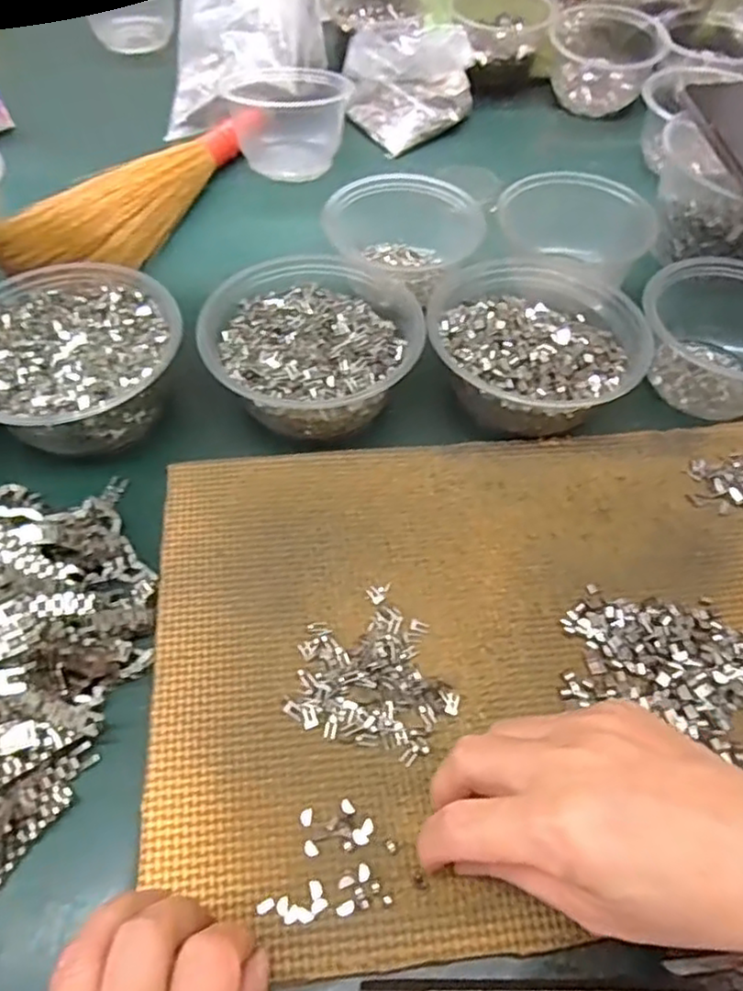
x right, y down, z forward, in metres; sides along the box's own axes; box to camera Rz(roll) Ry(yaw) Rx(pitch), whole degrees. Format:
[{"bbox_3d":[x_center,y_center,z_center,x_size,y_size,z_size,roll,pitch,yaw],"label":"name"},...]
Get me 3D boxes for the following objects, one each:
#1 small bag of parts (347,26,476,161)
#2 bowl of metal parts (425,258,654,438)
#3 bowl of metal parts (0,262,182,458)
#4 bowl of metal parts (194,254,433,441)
[{"bbox_3d":[0.040,-0.411,0.651,0.127,0.064,0.114,-30,62,-20],"label":"small bag of parts"},{"bbox_3d":[0.103,-0.102,0.443,0.131,0.051,0.138,1,56,-2],"label":"bowl of metal parts"},{"bbox_3d":[-0.186,-0.083,0.418,0.130,0.052,0.129,1,56,-2],"label":"bowl of metal parts"},{"bbox_3d":[-0.041,-0.097,0.433,0.130,0.052,0.127,1,56,-2],"label":"bowl of metal parts"}]

